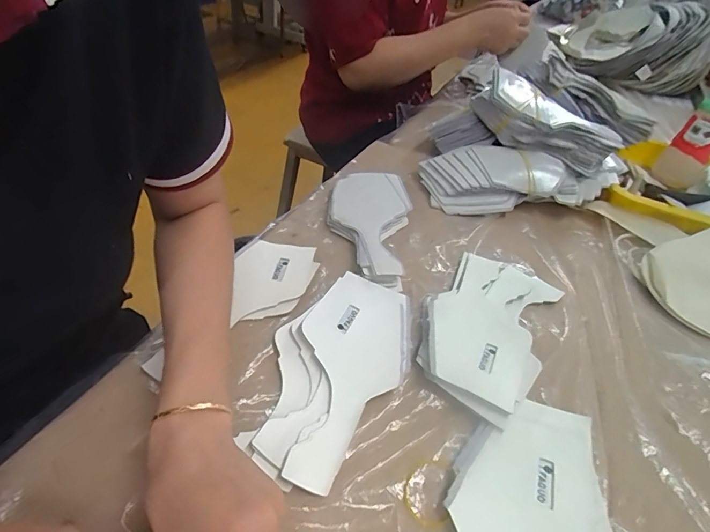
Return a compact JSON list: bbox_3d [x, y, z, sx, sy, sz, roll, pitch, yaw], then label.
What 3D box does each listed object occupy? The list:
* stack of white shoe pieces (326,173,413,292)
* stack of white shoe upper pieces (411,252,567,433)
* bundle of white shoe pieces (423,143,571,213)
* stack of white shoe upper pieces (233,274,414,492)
[{"bbox_3d":[0.016,-0.054,0.520,0.098,0.020,0.201,7,42,0],"label":"stack of white shoe pieces"},{"bbox_3d":[0.134,0.049,0.423,0.113,0.016,0.208,28,46,23],"label":"stack of white shoe upper pieces"},{"bbox_3d":[0.195,-0.126,0.606,0.188,0.057,0.105,0,42,-8],"label":"bundle of white shoe pieces"},{"bbox_3d":[-0.017,0.081,0.366,0.105,0.016,0.201,26,45,21],"label":"stack of white shoe upper pieces"}]

